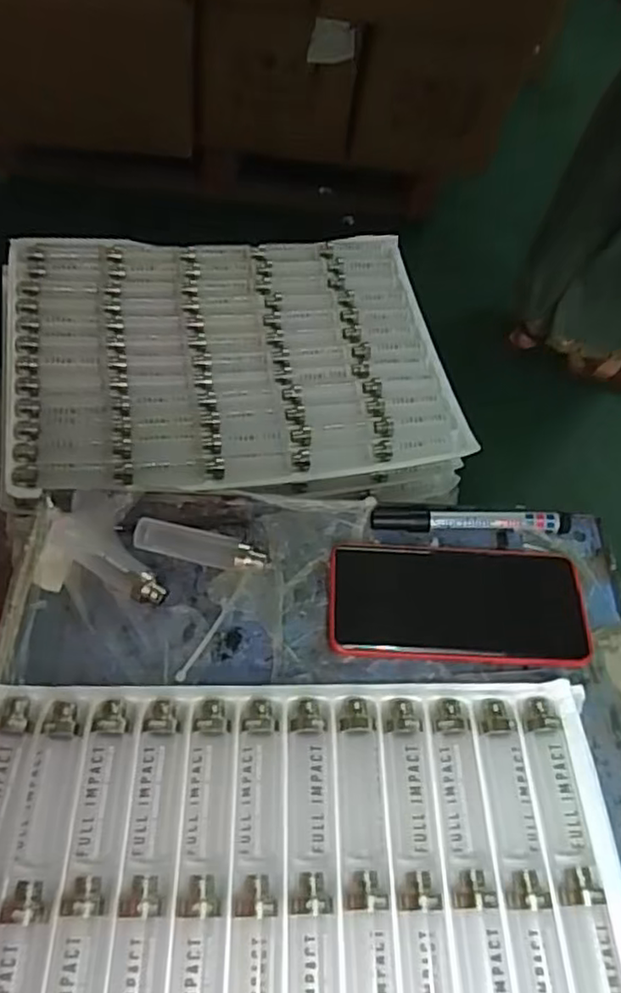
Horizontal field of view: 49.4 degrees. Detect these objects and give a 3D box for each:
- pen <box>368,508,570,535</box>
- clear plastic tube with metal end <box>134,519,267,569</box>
[{"bbox_3d":[0.110,0.016,0.459,0.135,0.015,0.013,3,55,-3],"label":"pen"},{"bbox_3d":[-0.072,0.032,0.436,0.085,0.013,0.019,14,55,5],"label":"clear plastic tube with metal end"}]

